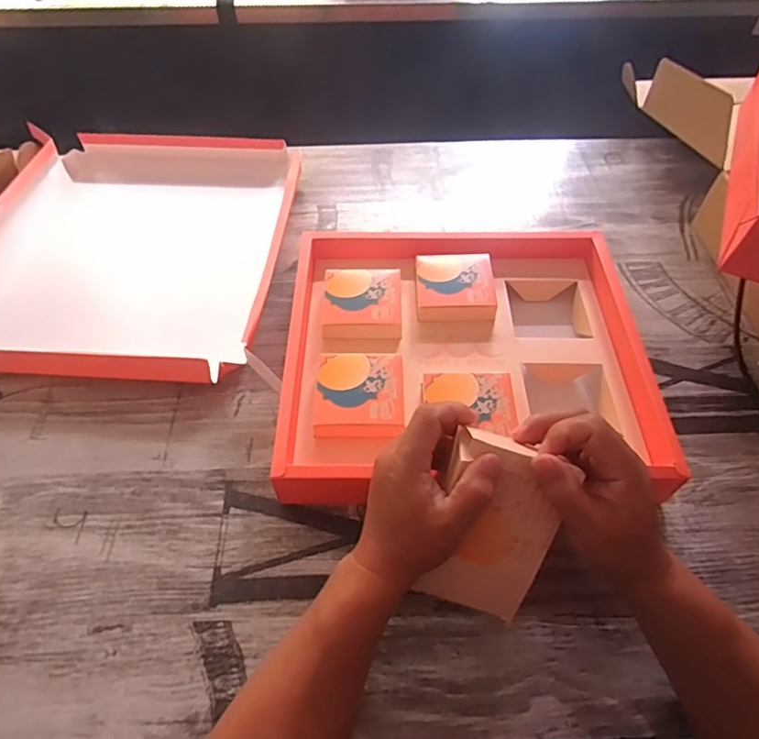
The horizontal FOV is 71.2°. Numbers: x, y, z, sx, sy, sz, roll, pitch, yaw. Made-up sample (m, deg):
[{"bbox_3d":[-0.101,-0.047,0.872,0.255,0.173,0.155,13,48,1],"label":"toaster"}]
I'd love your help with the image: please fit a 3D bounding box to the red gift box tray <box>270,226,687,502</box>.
[{"bbox_3d":[0.085,-0.024,0.569,0.361,0.062,0.344,0,55,0],"label":"red gift box tray"}]

